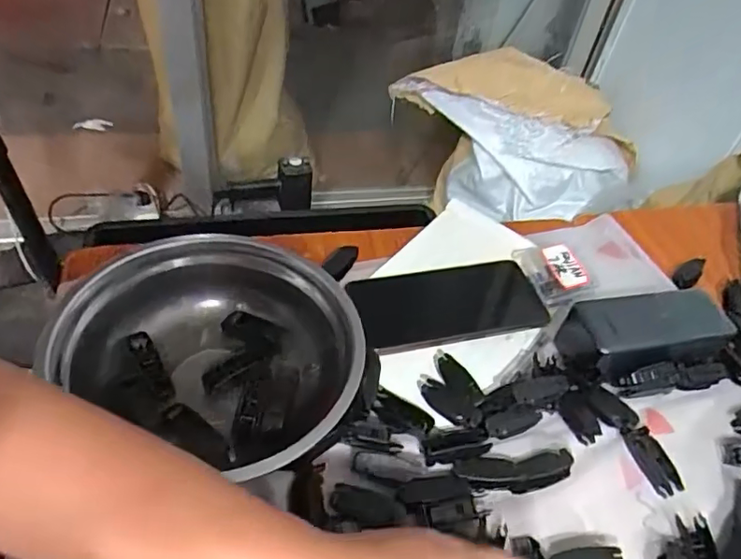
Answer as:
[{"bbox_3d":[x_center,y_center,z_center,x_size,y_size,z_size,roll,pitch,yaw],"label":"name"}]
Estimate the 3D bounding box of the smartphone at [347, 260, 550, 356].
[{"bbox_3d":[0.070,0.021,0.500,0.164,0.006,0.080,-6,48,-14],"label":"smartphone"}]

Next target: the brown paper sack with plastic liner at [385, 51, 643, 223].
[{"bbox_3d":[0.285,-0.274,1.178,0.504,0.293,0.183,17,46,7],"label":"brown paper sack with plastic liner"}]

